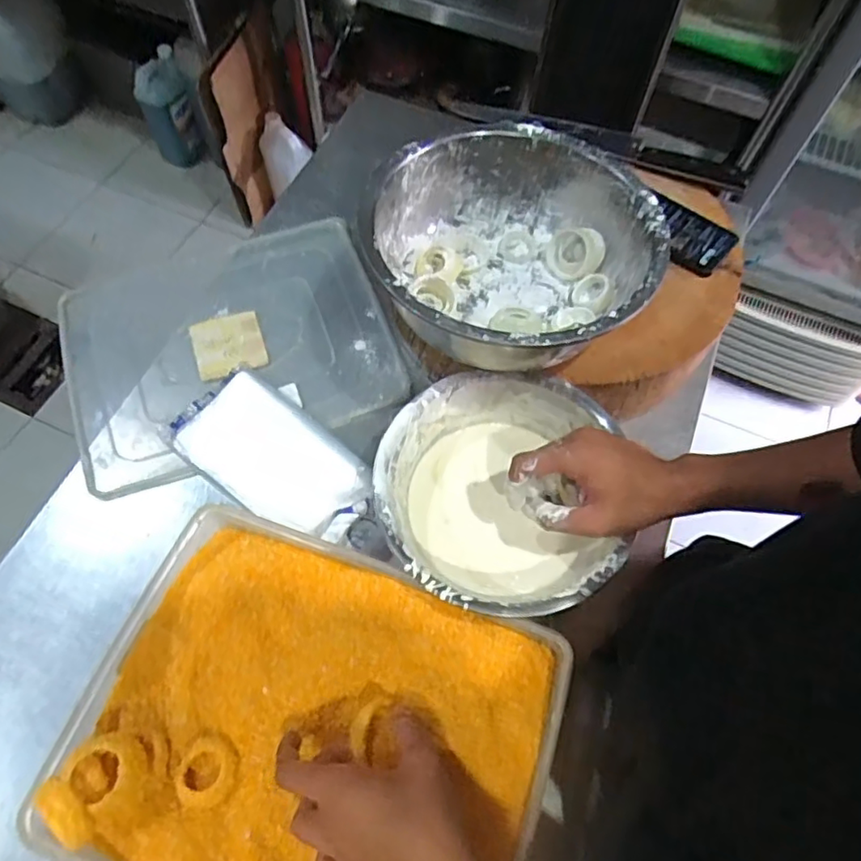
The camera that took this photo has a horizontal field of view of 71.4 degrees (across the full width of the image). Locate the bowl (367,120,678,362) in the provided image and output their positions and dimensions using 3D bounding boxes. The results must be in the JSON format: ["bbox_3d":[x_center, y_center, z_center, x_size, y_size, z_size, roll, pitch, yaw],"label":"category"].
[{"bbox_3d":[0.079,-0.165,0.598,0.270,0.114,0.259,1,63,-1],"label":"bowl"}]

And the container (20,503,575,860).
[{"bbox_3d":[-0.098,0.247,0.496,0.369,0.068,0.282,20,64,8],"label":"container"}]

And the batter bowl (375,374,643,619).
[{"bbox_3d":[0.059,0.064,0.580,0.211,0.080,0.228,1,63,-1],"label":"batter bowl"}]

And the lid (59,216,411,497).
[{"bbox_3d":[-0.234,-0.099,0.697,0.360,0.028,0.295,-21,66,-12],"label":"lid"}]

